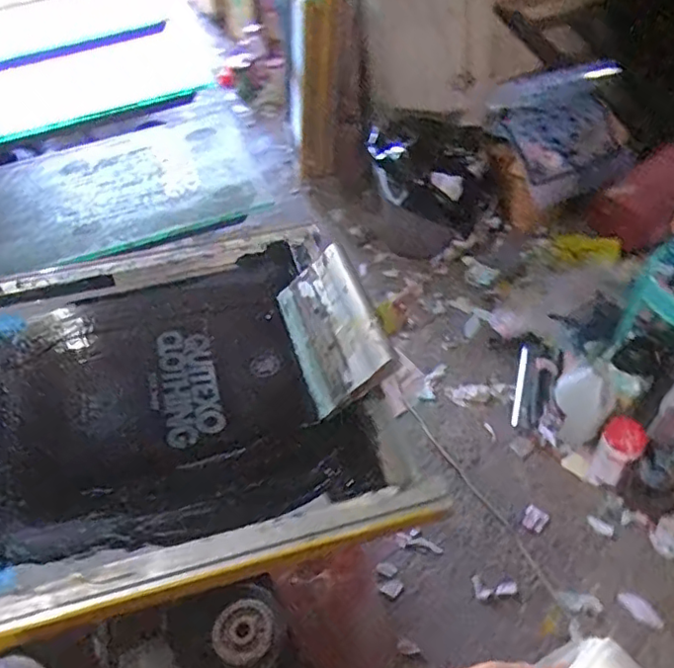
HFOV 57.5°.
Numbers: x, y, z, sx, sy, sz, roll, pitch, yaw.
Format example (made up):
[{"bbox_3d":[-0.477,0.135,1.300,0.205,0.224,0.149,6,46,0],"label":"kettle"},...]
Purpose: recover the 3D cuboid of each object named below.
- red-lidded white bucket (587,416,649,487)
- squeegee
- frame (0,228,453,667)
[{"bbox_3d":[0.695,0.297,1.525,0.095,0.201,0.093,-3,47,3],"label":"red-lidded white bucket"},{"bbox_3d":[-0.010,-0.011,0.794,0.120,0.026,0.240,-42,44,18],"label":"squeegee"},{"bbox_3d":[-0.321,0.087,0.742,0.733,0.052,0.565,-13,46,-14],"label":"frame"}]

